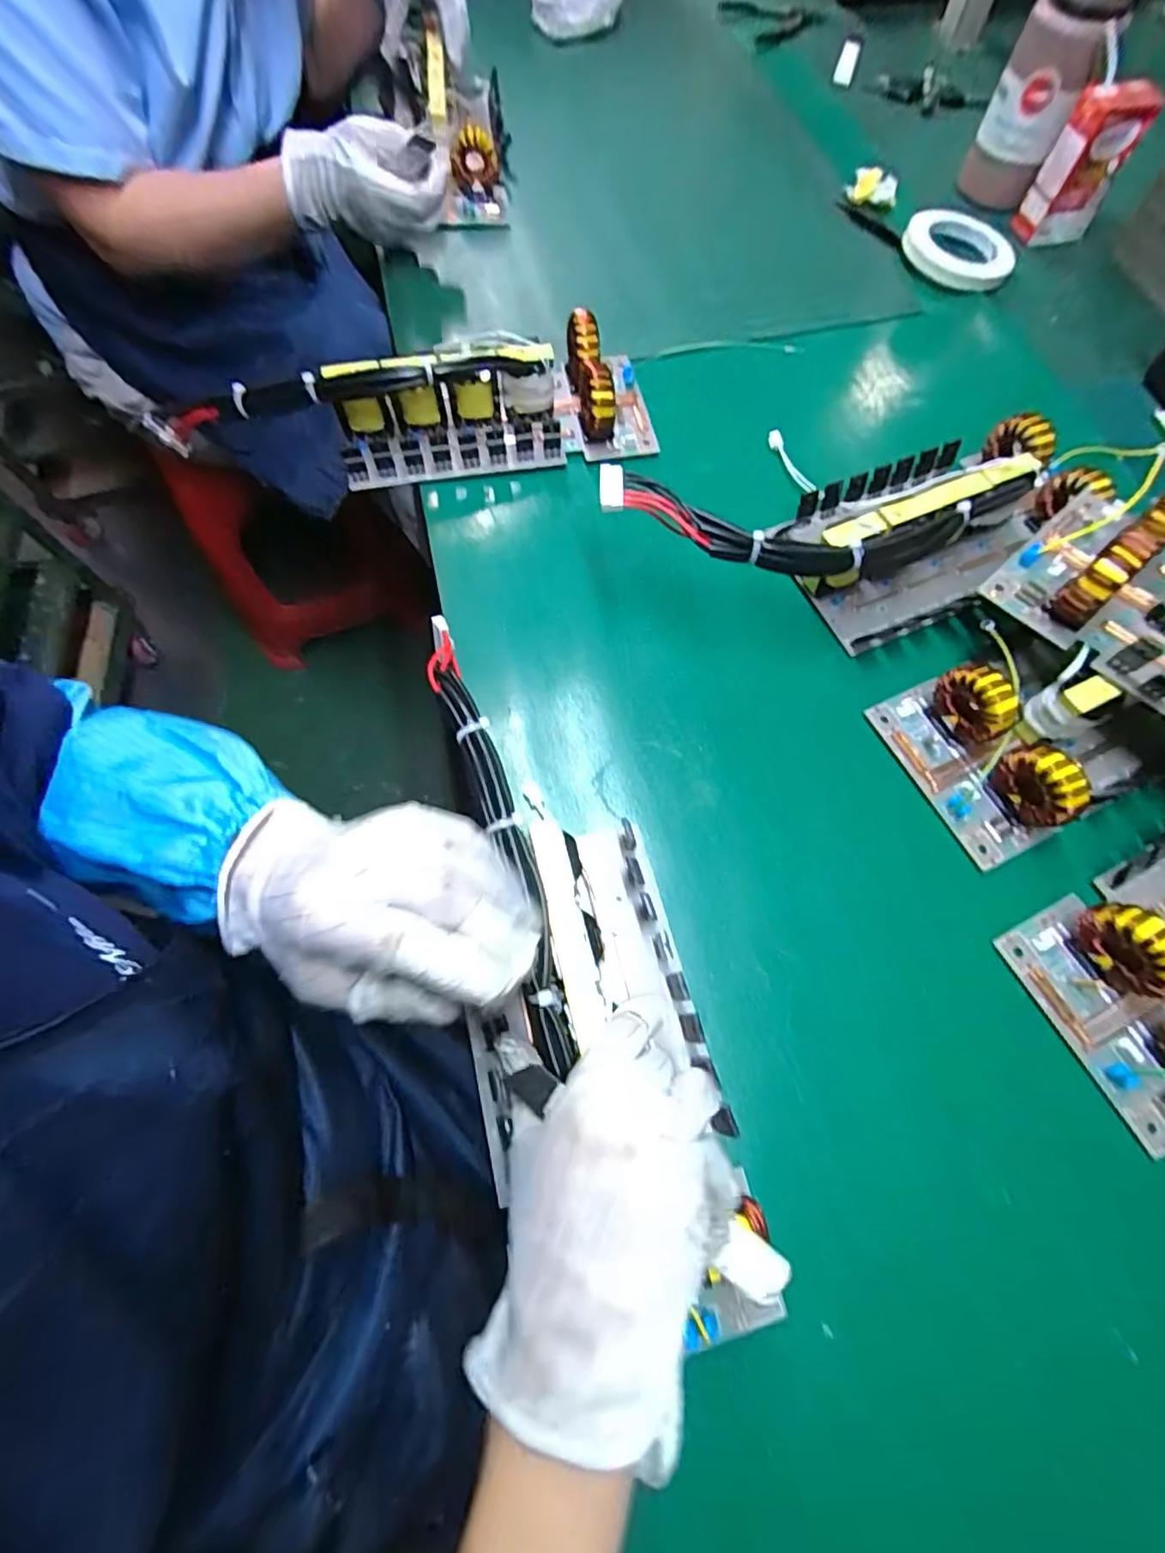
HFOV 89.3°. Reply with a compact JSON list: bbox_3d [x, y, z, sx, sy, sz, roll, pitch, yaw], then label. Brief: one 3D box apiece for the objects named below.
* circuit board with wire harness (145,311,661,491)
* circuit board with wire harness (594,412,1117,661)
[{"bbox_3d":[-0.135,-0.307,0.480,0.388,0.071,0.101,-10,69,-5],"label":"circuit board with wire harness"},{"bbox_3d":[0.212,-0.178,0.429,0.384,0.087,0.141,-19,70,-8],"label":"circuit board with wire harness"}]

